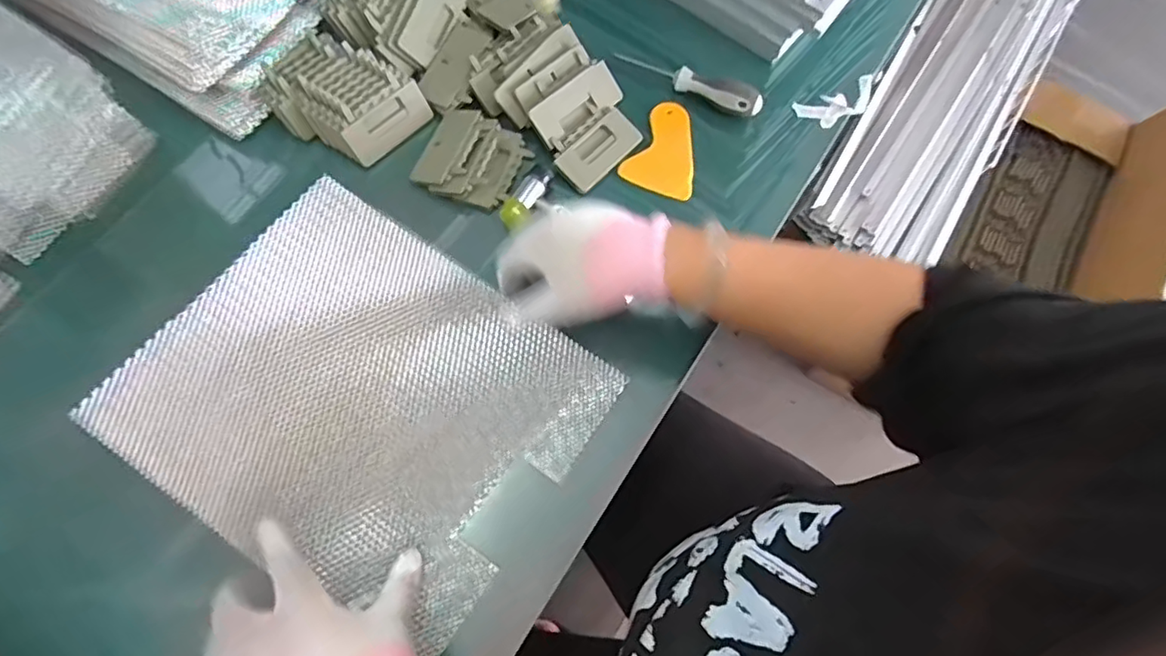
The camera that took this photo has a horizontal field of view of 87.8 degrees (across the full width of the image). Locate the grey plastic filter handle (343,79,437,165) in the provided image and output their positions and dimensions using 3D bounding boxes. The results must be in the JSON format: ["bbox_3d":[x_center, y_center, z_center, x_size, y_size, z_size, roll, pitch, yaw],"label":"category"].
[{"bbox_3d":[-0.182,-0.192,0.572,0.086,0.040,0.004,-44,40,-16],"label":"grey plastic filter handle"}]

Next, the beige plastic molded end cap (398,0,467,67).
[{"bbox_3d":[-0.148,-0.302,0.595,0.079,0.040,0.004,-57,35,10],"label":"beige plastic molded end cap"}]

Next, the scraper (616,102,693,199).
[{"bbox_3d":[0.087,-0.175,0.590,0.069,0.009,0.102,27,72,5],"label":"scraper"}]

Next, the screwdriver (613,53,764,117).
[{"bbox_3d":[0.108,-0.243,0.597,0.141,0.029,0.019,26,72,8],"label":"screwdriver"}]

